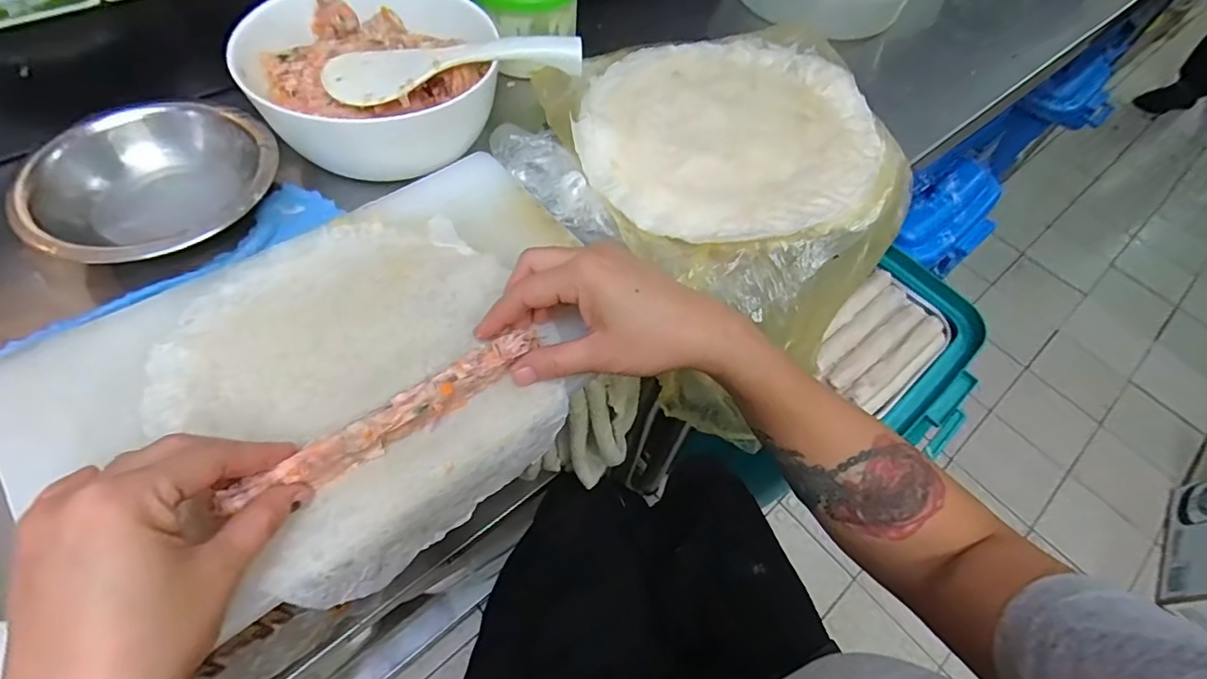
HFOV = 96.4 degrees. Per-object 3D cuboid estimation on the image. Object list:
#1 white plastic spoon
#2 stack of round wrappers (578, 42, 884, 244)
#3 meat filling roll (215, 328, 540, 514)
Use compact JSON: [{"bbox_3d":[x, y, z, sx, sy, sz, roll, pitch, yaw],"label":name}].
[{"bbox_3d":[-0.113,-0.207,0.401,0.190,0.033,0.053,-1,57,-6],"label":"white plastic spoon"},{"bbox_3d":[0.109,-0.177,0.452,0.235,0.018,0.251,24,59,12],"label":"stack of round wrappers"},{"bbox_3d":[-0.110,0.042,0.297,0.173,0.025,0.016,-31,64,-25],"label":"meat filling roll"}]

